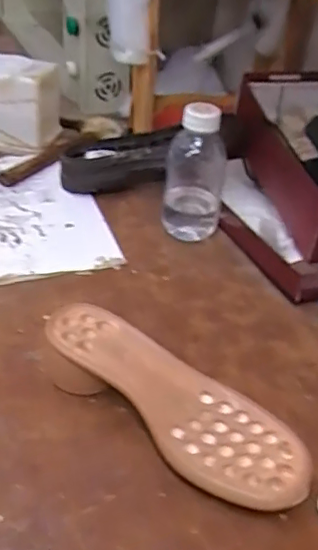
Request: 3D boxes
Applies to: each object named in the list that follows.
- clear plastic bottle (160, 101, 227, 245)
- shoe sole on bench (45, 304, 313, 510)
[{"bbox_3d":[0.044,-0.127,0.669,0.070,0.152,0.055,6,37,1],"label":"clear plastic bottle"},{"bbox_3d":[0.014,0.099,0.464,0.234,0.050,0.089,27,42,27],"label":"shoe sole on bench"}]

